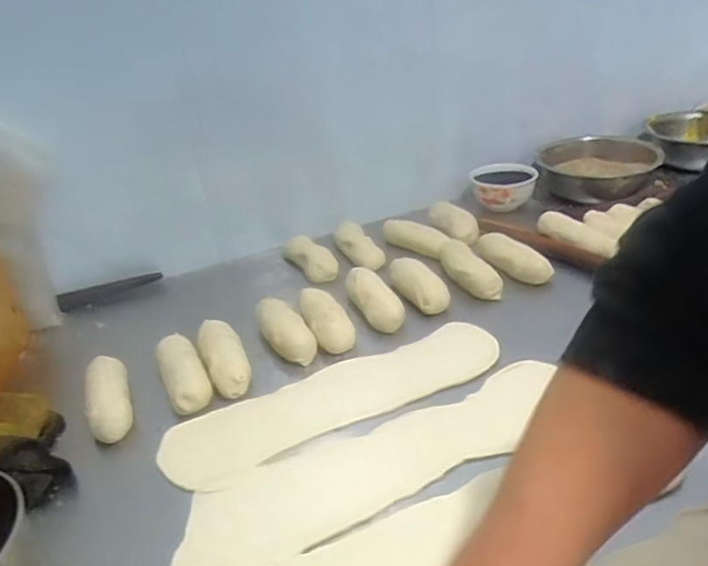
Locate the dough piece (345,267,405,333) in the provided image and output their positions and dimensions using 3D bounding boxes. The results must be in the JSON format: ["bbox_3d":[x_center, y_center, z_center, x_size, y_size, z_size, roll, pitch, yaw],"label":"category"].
[{"bbox_3d":[0.021,0.018,0.761,0.034,0.038,0.116,-17,31,-19],"label":"dough piece"}]

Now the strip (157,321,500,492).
[{"bbox_3d":[-0.013,0.116,0.630,0.369,0.007,0.096,-18,31,-21],"label":"strip"}]

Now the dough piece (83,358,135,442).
[{"bbox_3d":[-0.262,0.115,0.639,0.040,0.030,0.112,-14,44,-14],"label":"dough piece"}]

